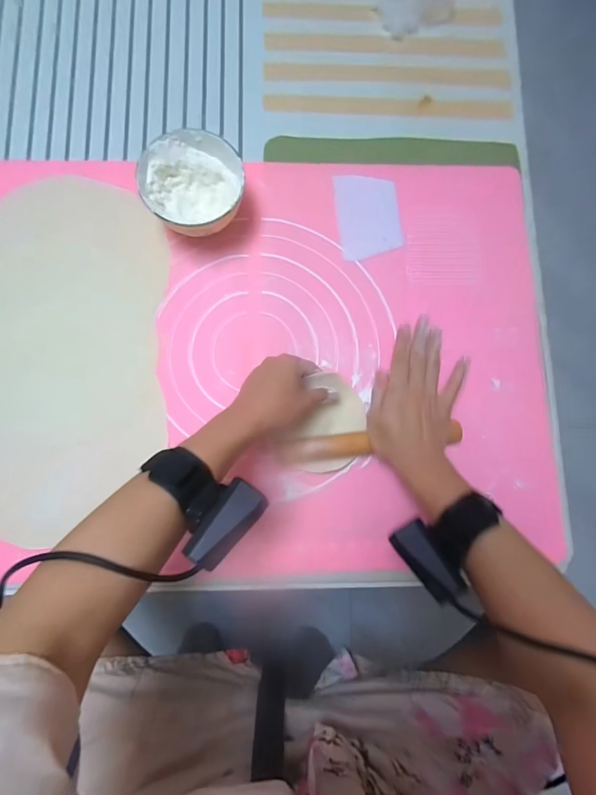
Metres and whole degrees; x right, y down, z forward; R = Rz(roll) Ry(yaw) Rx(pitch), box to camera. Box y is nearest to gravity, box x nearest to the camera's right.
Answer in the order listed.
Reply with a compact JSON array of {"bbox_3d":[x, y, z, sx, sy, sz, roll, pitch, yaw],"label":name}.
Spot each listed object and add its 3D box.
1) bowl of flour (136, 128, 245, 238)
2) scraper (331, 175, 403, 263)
[{"bbox_3d":[-0.121,-0.243,0.447,0.114,0.064,0.122,0,82,-3],"label":"bowl of flour"},{"bbox_3d":[0.091,-0.233,0.479,0.076,0.004,0.108,-7,87,3],"label":"scraper"}]

